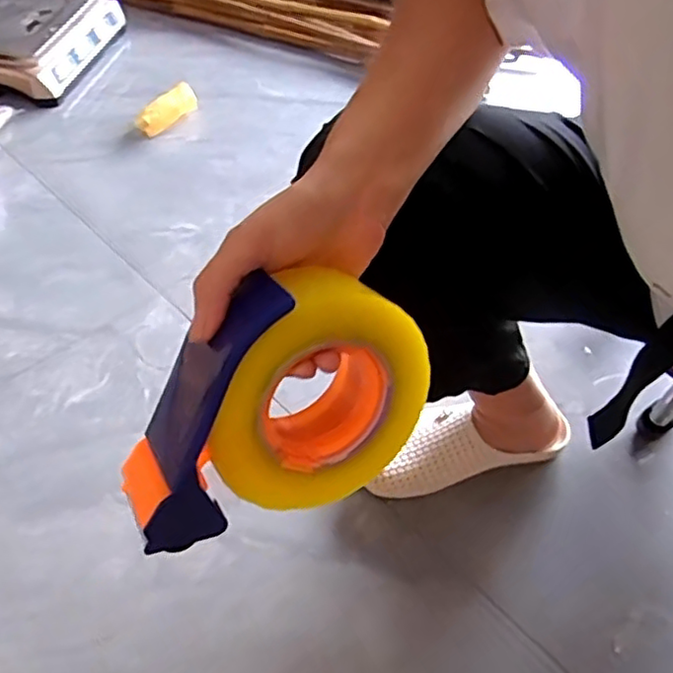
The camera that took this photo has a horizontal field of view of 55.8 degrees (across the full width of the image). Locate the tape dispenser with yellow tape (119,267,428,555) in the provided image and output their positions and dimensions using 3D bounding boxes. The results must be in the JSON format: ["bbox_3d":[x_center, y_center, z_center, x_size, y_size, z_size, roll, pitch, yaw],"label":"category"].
[{"bbox_3d":[-0.025,0.039,0.358,0.140,0.164,0.060,19,11,-36],"label":"tape dispenser with yellow tape"}]

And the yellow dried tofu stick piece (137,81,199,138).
[{"bbox_3d":[-0.305,-0.415,1.150,0.042,0.051,0.125,36,69,24],"label":"yellow dried tofu stick piece"}]

